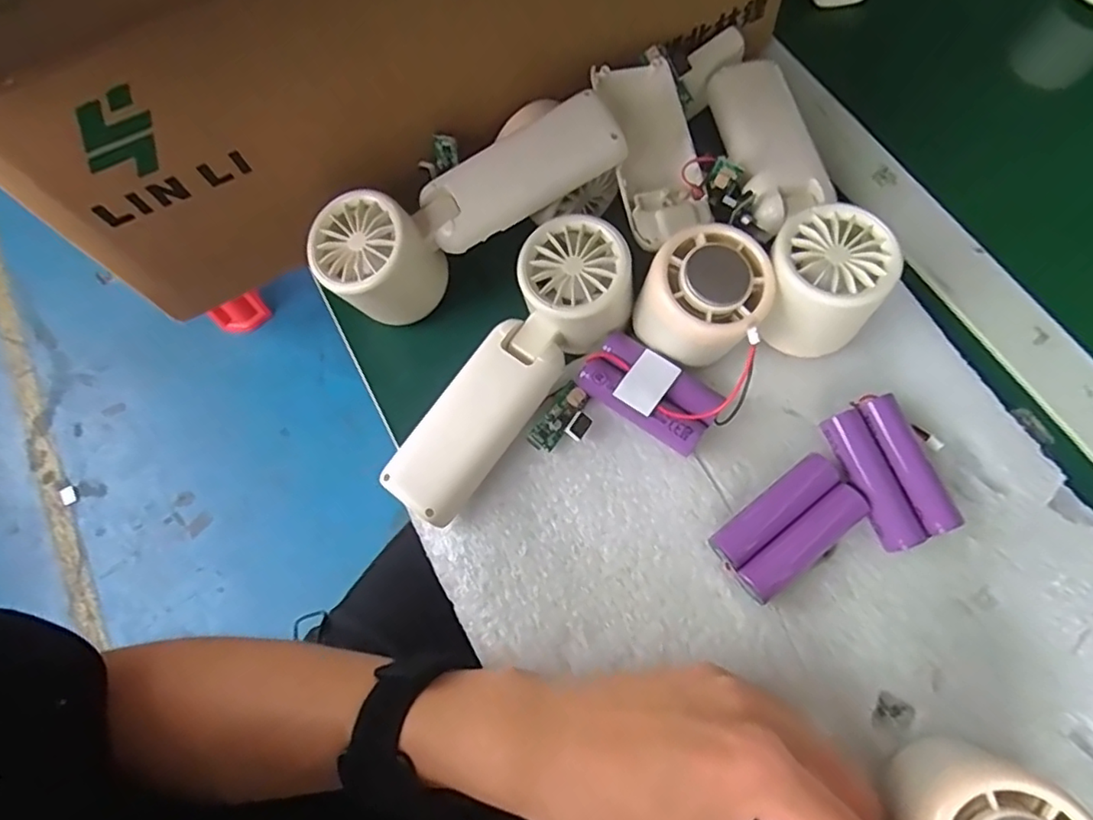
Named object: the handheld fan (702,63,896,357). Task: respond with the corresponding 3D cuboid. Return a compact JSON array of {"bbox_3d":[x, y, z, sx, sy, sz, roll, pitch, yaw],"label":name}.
[{"bbox_3d":[0.126,-0.110,0.319,0.060,0.060,0.168,-3,70,2],"label":"handheld fan"}]

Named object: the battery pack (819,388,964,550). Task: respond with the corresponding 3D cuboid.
[{"bbox_3d":[0.158,0.029,0.282,0.035,0.022,0.065,-21,70,-4],"label":"battery pack"}]

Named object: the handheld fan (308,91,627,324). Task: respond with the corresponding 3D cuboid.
[{"bbox_3d":[-0.040,-0.100,0.319,0.162,0.065,0.051,-26,71,-6],"label":"handheld fan"}]

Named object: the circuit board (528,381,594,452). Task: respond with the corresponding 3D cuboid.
[{"bbox_3d":[0.010,0.007,0.304,0.023,0.013,0.037,33,75,14],"label":"circuit board"}]

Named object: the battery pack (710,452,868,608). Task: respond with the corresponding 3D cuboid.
[{"bbox_3d":[0.111,0.054,0.281,0.068,0.016,0.035,-37,72,-10],"label":"battery pack"}]

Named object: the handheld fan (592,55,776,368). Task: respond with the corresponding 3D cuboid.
[{"bbox_3d":[0.060,-0.102,0.309,0.057,0.043,0.170,-15,70,-2],"label":"handheld fan"}]

